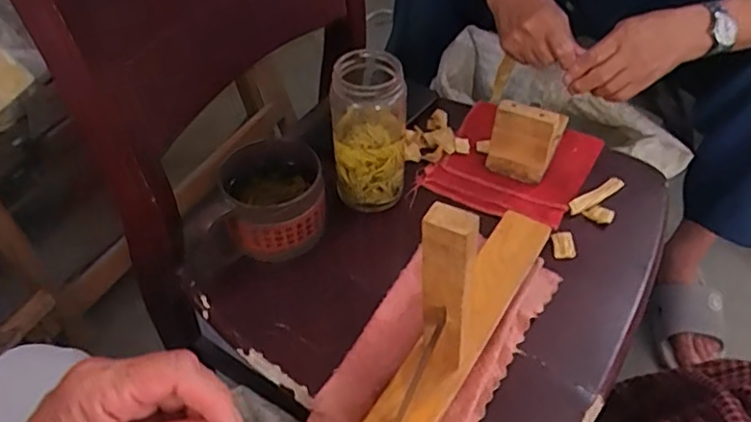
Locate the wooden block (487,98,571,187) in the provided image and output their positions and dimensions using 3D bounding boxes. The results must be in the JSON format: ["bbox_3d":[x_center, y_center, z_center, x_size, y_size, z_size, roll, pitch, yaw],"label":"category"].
[{"bbox_3d":[0.154,-0.071,0.640,0.065,0.080,0.027,21,49,17],"label":"wooden block"}]

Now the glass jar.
[{"bbox_3d":[-0.007,-0.079,0.603,0.067,0.150,0.073,1,46,-1],"label":"glass jar"}]

